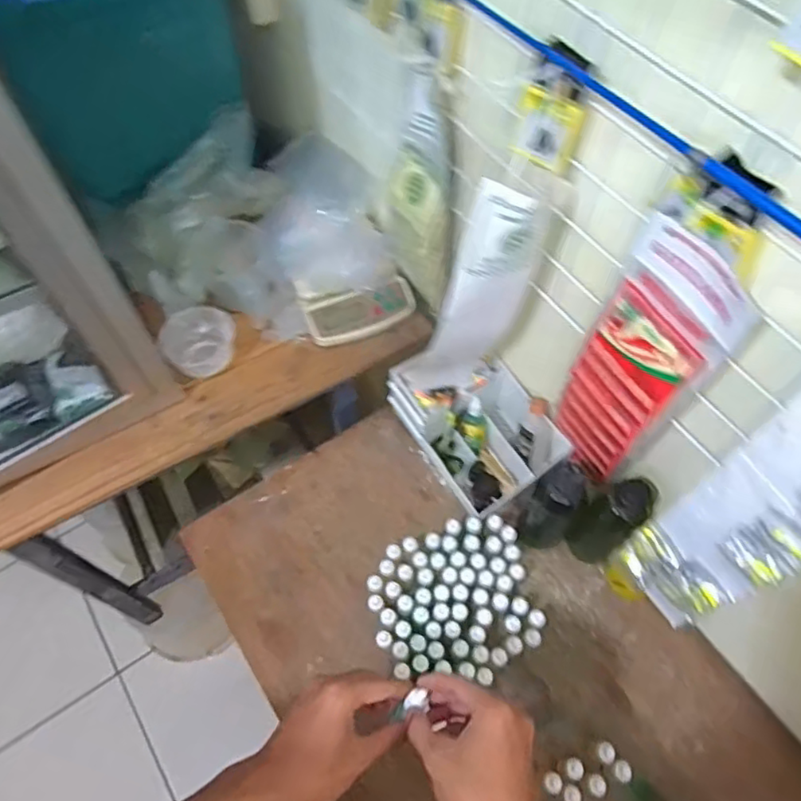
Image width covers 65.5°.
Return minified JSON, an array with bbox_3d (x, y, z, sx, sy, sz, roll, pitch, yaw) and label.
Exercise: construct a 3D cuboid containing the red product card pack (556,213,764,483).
[{"bbox_3d":[0.228,-0.015,0.631,0.027,0.366,0.115,-25,64,-14],"label":"red product card pack"}]

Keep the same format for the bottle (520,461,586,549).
[{"bbox_3d":[0.196,0.131,0.785,0.056,0.186,0.068,33,65,17],"label":"bottle"}]

